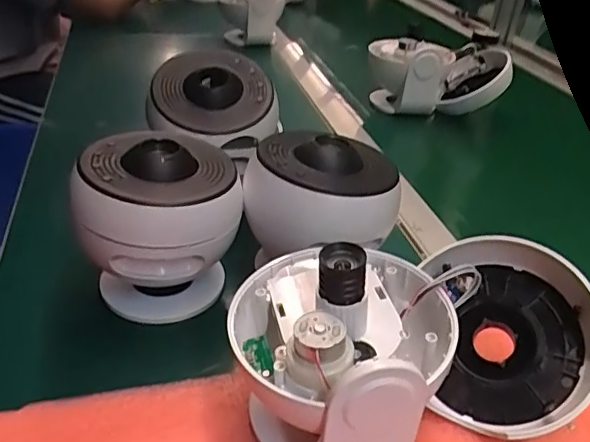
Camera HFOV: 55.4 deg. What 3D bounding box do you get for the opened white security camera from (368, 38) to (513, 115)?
[{"bbox_3d":[0.198,-0.198,0.781,0.182,0.103,0.102,6,29,1],"label":"opened white security camera"}]

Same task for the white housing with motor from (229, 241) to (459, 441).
[{"bbox_3d":[0.023,0.069,0.304,0.110,0.111,0.115,3,34,-1],"label":"white housing with motor"}]

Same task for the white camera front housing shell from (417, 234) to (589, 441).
[{"bbox_3d":[0.126,0.068,0.340,0.115,0.041,0.115,-7,61,14],"label":"white camera front housing shell"}]

